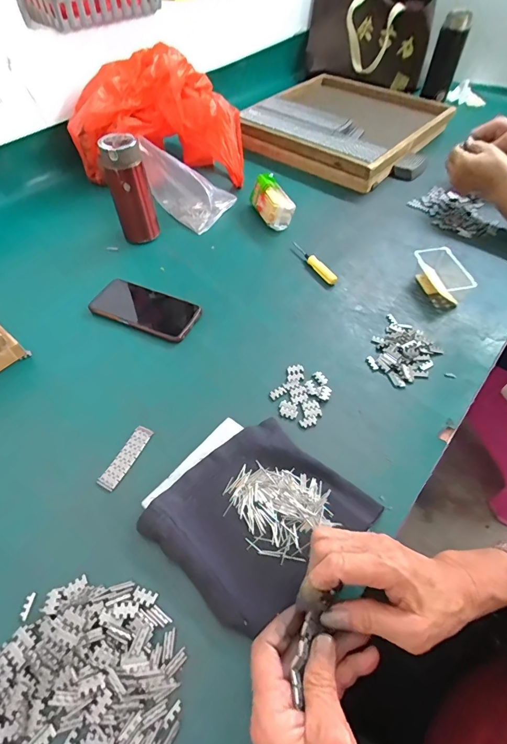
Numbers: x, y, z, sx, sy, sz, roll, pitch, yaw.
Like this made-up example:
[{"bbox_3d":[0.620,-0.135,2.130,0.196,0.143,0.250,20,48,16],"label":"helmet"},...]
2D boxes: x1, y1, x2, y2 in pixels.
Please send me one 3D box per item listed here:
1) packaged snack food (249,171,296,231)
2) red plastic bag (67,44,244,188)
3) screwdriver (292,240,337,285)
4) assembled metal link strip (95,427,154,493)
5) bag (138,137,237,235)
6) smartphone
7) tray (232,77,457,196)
[{"bbox_3d":[0.035,-0.328,0.723,0.055,0.056,0.109,-23,57,-17],"label":"packaged snack food"},{"bbox_3d":[-0.193,-0.513,0.774,0.346,0.198,0.174,3,53,1],"label":"red plastic bag"},{"bbox_3d":[0.101,-0.192,0.639,0.016,0.019,0.127,-25,58,-18],"label":"screwdriver"},{"bbox_3d":[-0.148,0.099,0.436,0.023,0.004,0.080,22,56,15],"label":"assembled metal link strip"},{"bbox_3d":[-0.114,-0.371,0.725,0.146,0.111,0.127,38,62,24],"label":"bag"},{"bbox_3d":[-0.164,-0.097,0.573,0.157,0.007,0.074,21,63,8],"label":"smartphone"},{"bbox_3d":[0.212,-0.607,0.929,0.407,0.081,0.377,34,60,22],"label":"tray"}]

